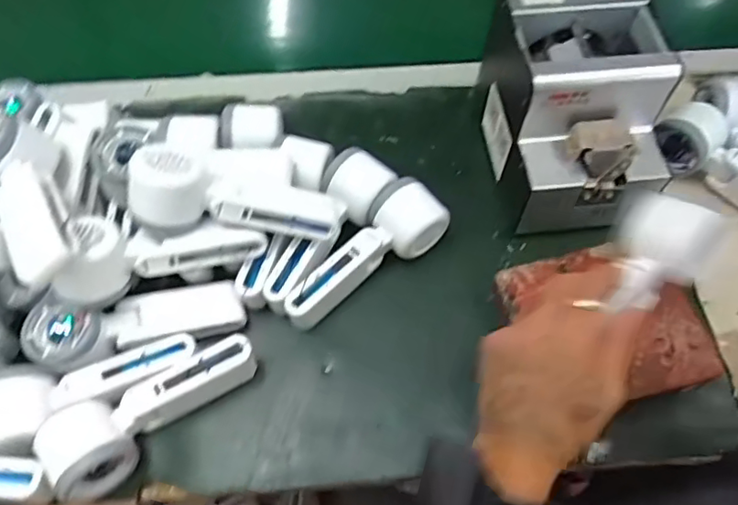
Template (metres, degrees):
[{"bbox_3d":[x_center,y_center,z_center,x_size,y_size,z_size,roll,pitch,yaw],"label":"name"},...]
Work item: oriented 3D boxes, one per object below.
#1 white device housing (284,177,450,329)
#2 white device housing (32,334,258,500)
[{"bbox_3d":[-0.007,0.001,0.535,0.170,0.048,0.065,-34,66,-17],"label":"white device housing"},{"bbox_3d":[-0.168,0.122,0.465,0.167,0.049,0.061,-33,66,-16],"label":"white device housing"}]

